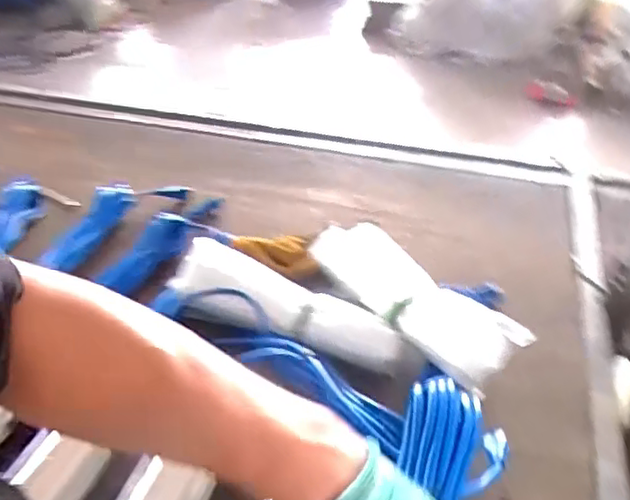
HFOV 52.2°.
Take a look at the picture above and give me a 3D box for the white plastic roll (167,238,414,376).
[{"bbox_3d":[-0.032,0.086,0.900,0.346,0.067,0.097,21,38,2],"label":"white plastic roll"}]

